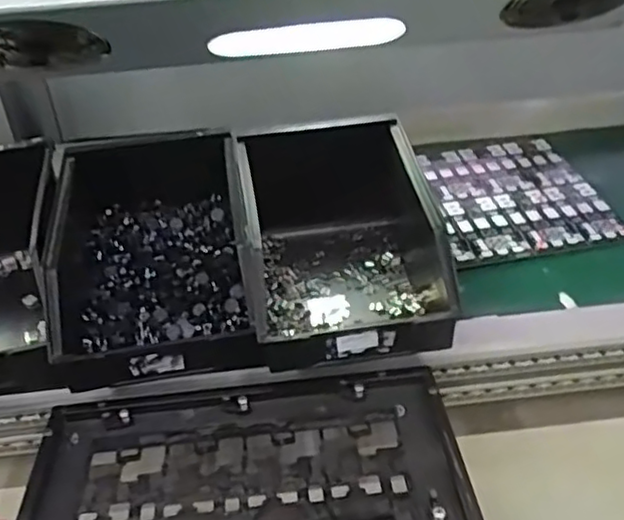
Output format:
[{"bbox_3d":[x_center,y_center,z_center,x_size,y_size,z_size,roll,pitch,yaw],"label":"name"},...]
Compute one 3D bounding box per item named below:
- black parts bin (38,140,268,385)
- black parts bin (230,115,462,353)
[{"bbox_3d":[-0.136,0.000,0.590,0.163,0.119,0.248,-8,37,-7],"label":"black parts bin"},{"bbox_3d":[0.032,-0.012,0.589,0.176,0.116,0.231,-6,37,-5],"label":"black parts bin"}]

